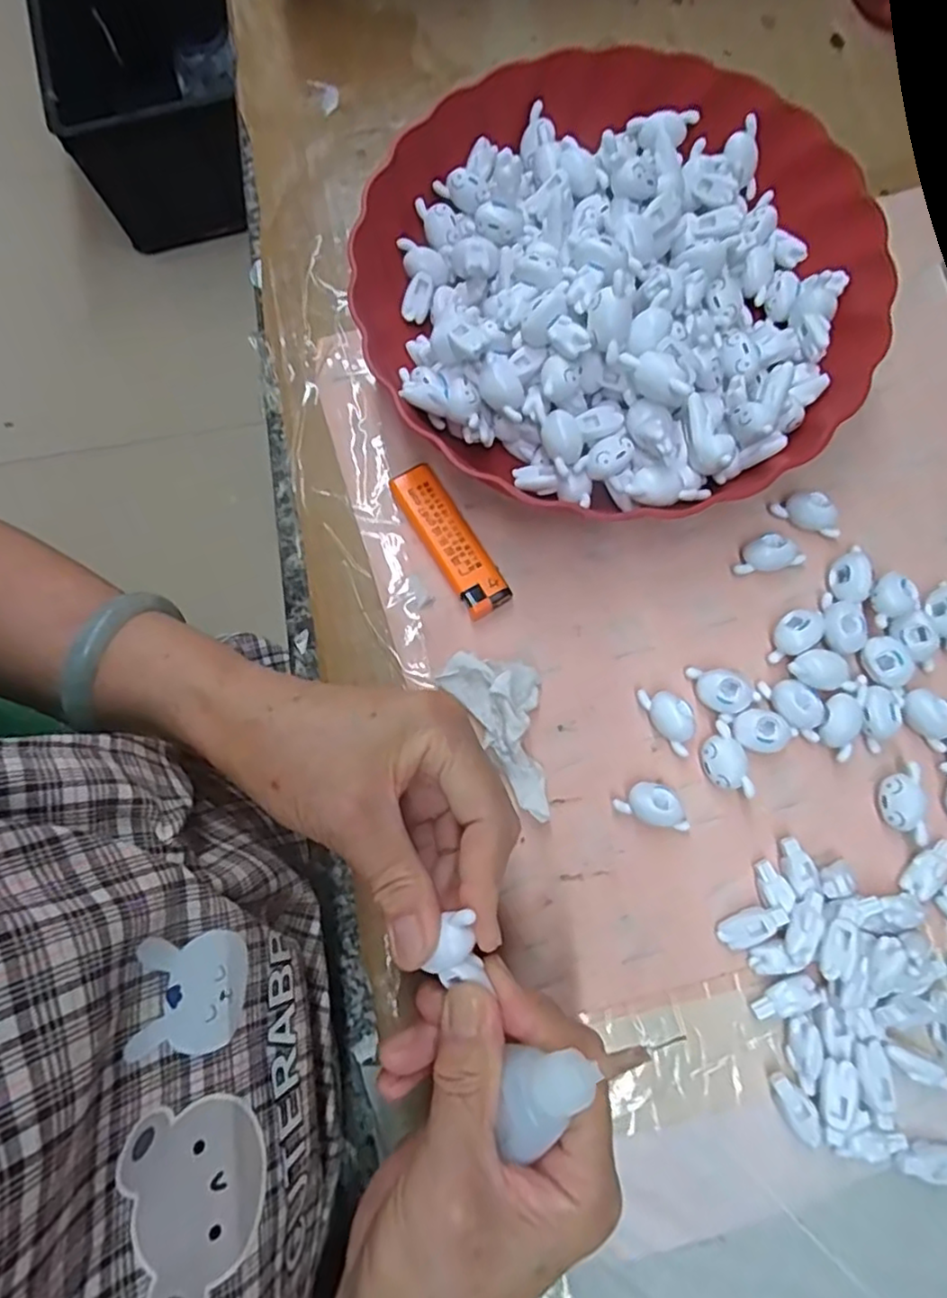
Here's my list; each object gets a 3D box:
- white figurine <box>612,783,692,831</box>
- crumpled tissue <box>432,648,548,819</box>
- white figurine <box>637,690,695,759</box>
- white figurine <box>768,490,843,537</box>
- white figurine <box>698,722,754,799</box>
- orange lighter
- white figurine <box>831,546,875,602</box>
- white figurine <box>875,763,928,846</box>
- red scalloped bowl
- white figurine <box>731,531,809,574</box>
[{"bbox_3d":[0.080,0.069,0.286,0.032,0.017,0.017,25,80,7],"label":"white figurine"},{"bbox_3d":[0.019,0.033,0.293,0.037,0.021,0.079,-34,79,-5],"label":"crumpled tissue"},{"bbox_3d":[0.090,0.032,0.296,0.017,0.013,0.033,-28,78,-4],"label":"white figurine"},{"bbox_3d":[0.164,-0.066,0.317,0.033,0.017,0.015,30,80,8],"label":"white figurine"},{"bbox_3d":[0.112,0.051,0.291,0.018,0.014,0.033,-21,78,-3],"label":"white figurine"},{"bbox_3d":[-0.011,-0.052,0.317,0.022,0.015,0.079,-31,79,-5],"label":"orange lighter"},{"bbox_3d":[0.179,-0.035,0.308,0.015,0.015,0.029,15,79,5],"label":"white figurine"},{"bbox_3d":[0.188,0.069,0.287,0.016,0.015,0.033,-3,78,1],"label":"white figurine"},{"bbox_3d":[0.074,-0.184,0.318,0.236,0.066,0.242,0,78,2],"label":"red scalloped bowl"},{"bbox_3d":[0.142,-0.045,0.312,0.032,0.016,0.016,-17,78,-2],"label":"white figurine"}]

